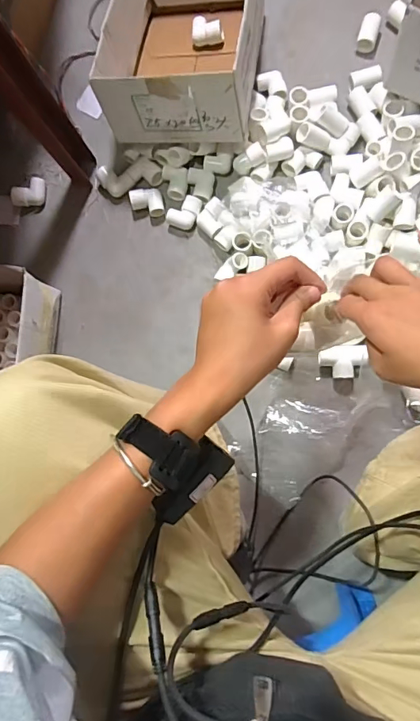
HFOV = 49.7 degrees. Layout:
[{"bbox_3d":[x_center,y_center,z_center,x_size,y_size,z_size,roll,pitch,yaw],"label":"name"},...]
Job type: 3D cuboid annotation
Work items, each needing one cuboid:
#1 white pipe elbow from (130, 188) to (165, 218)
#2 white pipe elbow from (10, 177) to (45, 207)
[{"bbox_3d":[-0.107,-0.270,0.780,0.056,0.023,0.047,-3,83,7],"label":"white pipe elbow"},{"bbox_3d":[-0.324,-0.299,0.814,0.056,0.031,0.046,-1,83,7],"label":"white pipe elbow"}]

